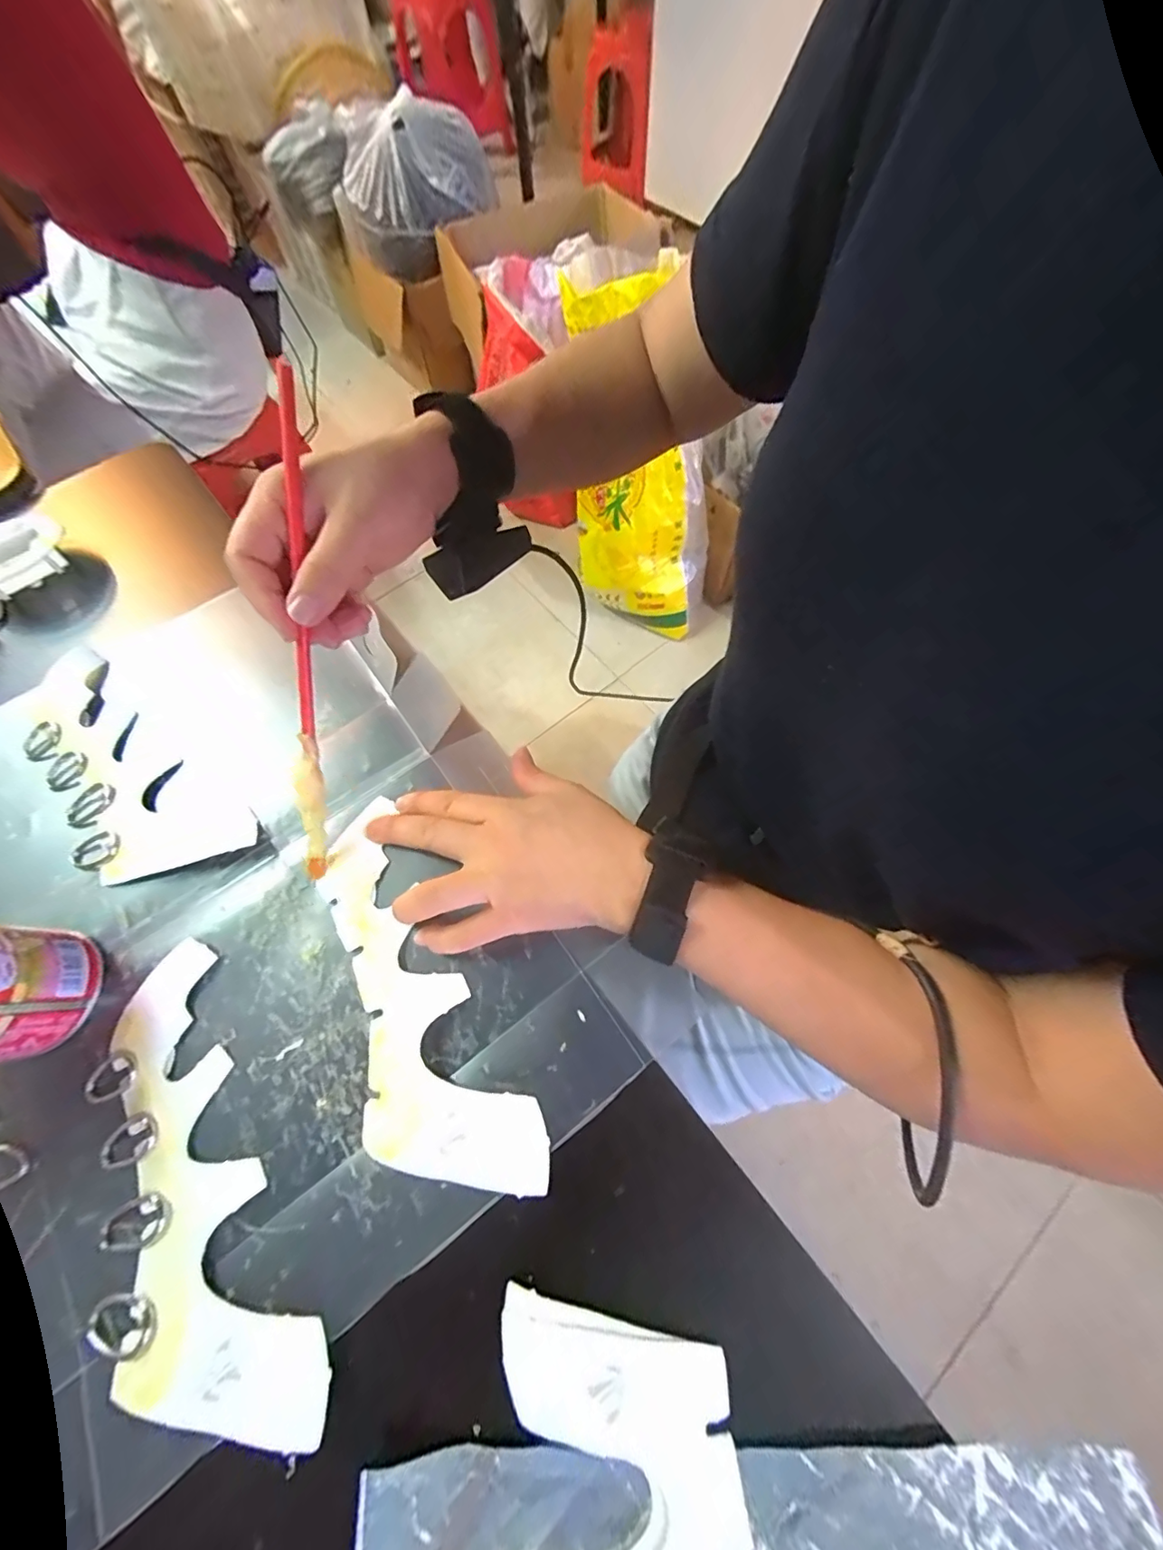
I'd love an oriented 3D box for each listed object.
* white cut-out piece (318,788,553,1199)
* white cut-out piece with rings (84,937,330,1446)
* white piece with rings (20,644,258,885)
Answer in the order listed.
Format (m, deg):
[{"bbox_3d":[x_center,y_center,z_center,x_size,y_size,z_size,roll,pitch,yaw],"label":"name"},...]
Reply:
[{"bbox_3d":[-0.097,0.117,0.269,0.071,0.010,0.211,-31,65,-12],"label":"white cut-out piece"},{"bbox_3d":[-0.190,0.194,0.239,0.080,0.009,0.209,-30,68,-12],"label":"white cut-out piece with rings"},{"bbox_3d":[-0.300,0.001,0.325,0.206,0.011,0.080,38,72,17],"label":"white piece with rings"}]

